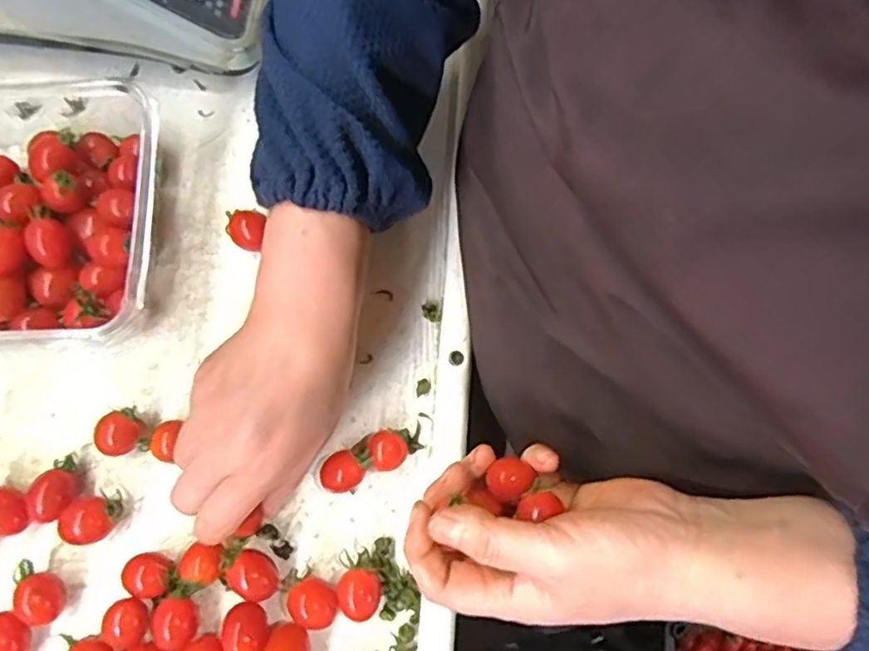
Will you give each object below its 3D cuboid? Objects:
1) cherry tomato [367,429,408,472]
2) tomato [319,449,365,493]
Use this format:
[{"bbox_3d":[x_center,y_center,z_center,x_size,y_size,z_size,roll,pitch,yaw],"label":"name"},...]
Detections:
[{"bbox_3d":[-0.028,0.076,0.387,0.022,0.023,0.025,-17,76,-6],"label":"cherry tomato"},{"bbox_3d":[-0.057,0.090,0.385,0.024,0.019,0.023,-36,79,-11],"label":"tomato"}]

